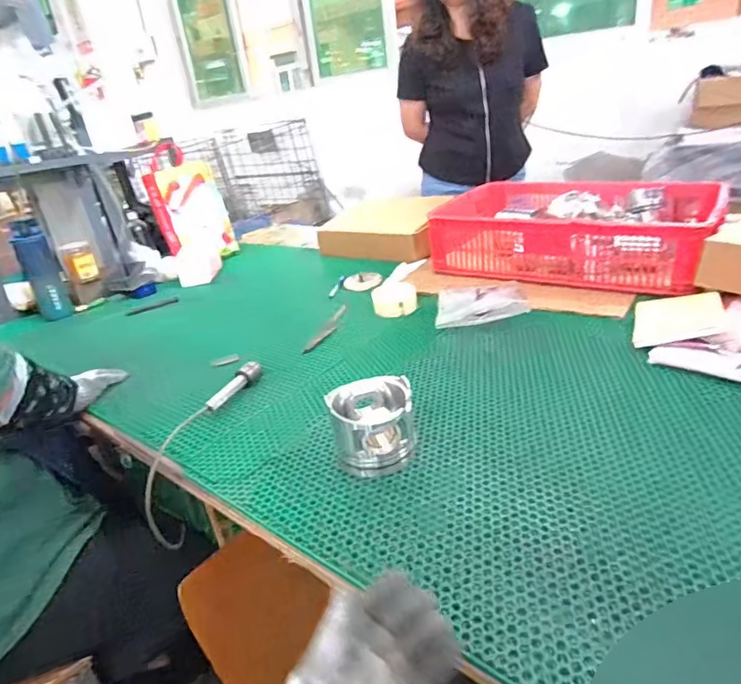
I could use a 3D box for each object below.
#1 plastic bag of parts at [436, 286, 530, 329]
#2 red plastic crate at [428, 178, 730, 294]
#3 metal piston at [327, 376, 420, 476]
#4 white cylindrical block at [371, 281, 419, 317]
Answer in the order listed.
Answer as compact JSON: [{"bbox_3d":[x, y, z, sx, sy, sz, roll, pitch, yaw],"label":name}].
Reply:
[{"bbox_3d":[0.225,-0.072,1.052,0.180,0.052,0.095,-3,26,9],"label":"plastic bag of parts"},{"bbox_3d":[0.502,-0.288,1.297,0.623,0.143,0.432,11,32,33],"label":"red plastic crate"},{"bbox_3d":[0.004,0.113,0.713,0.111,0.092,0.111,-10,26,-4],"label":"metal piston"},{"bbox_3d":[0.055,-0.101,1.169,0.099,0.044,0.095,-7,26,2],"label":"white cylindrical block"}]

